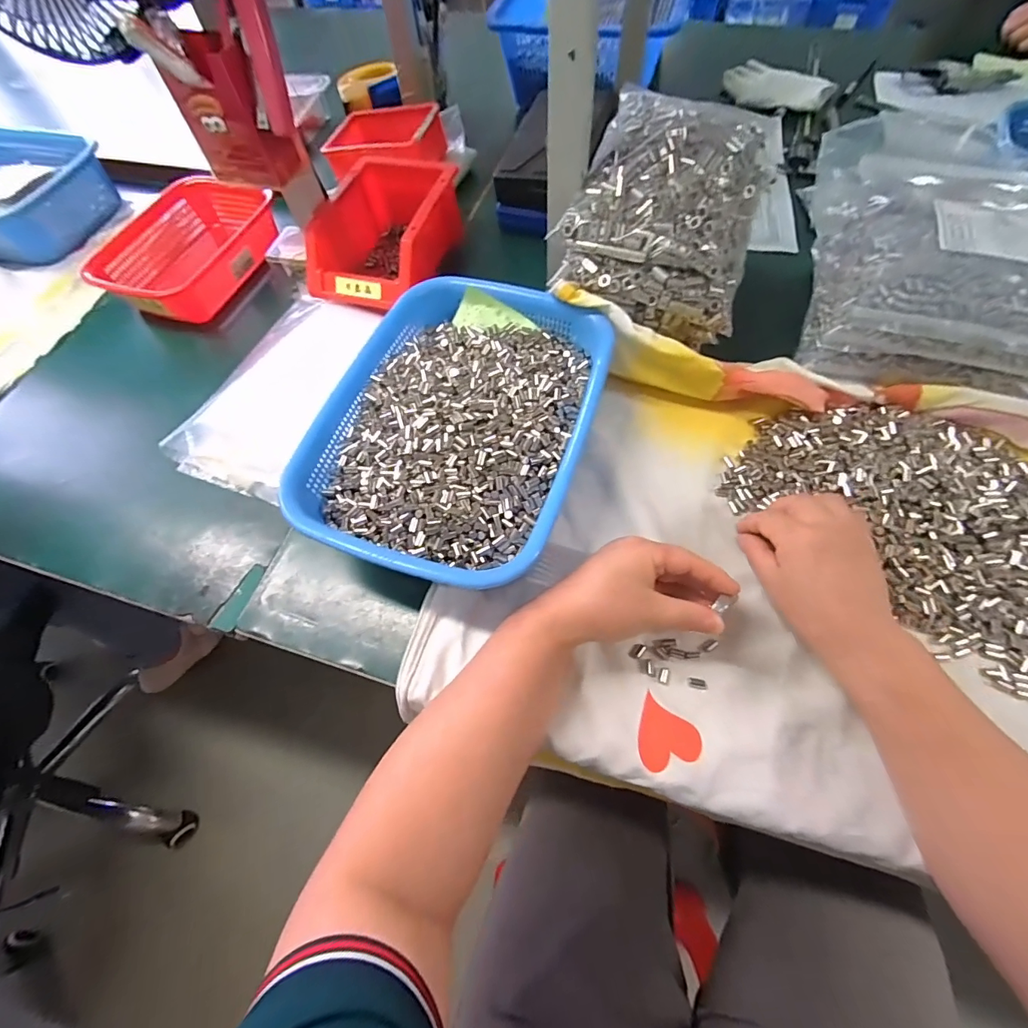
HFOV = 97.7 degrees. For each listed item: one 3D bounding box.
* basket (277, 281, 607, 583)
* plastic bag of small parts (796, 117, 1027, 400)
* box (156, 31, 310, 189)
[{"bbox_3d":[-0.046,-0.076,0.390,0.220,0.064,0.285,12,65,9],"label":"basket"},{"bbox_3d":[0.409,-0.264,0.428,0.198,0.085,0.317,13,65,9],"label":"plastic bag of small parts"},{"bbox_3d":[-0.250,-0.357,0.404,0.085,0.092,0.049,4,64,5],"label":"box"}]

